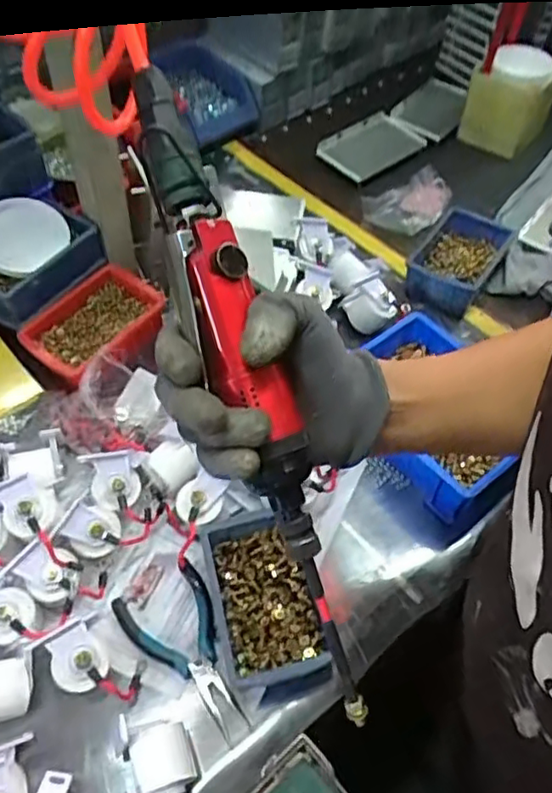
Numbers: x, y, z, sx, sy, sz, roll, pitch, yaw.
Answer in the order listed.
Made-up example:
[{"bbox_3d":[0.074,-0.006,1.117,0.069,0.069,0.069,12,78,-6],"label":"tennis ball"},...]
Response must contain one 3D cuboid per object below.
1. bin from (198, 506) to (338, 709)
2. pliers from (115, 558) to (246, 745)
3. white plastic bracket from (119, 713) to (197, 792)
[{"bbox_3d":[-0.010,0.180,0.563,0.082,0.052,0.146,-14,55,-12],"label":"bin"},{"bbox_3d":[-0.075,0.212,0.547,0.077,0.033,0.140,-32,60,-23],"label":"pliers"},{"bbox_3d":[-0.088,0.279,0.486,0.048,0.050,0.057,-10,54,-10],"label":"white plastic bracket"}]

